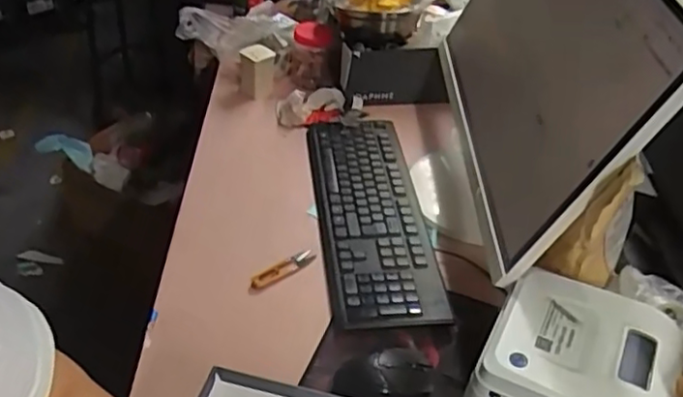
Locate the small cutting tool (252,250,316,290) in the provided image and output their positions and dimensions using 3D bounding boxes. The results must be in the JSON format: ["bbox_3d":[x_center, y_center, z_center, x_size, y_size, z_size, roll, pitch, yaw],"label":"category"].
[{"bbox_3d":[-0.079,0.095,0.886,0.096,0.010,0.022,-19,46,-27],"label":"small cutting tool"}]

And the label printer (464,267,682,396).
[{"bbox_3d":[0.253,0.187,0.700,0.191,0.099,0.172,21,42,17],"label":"label printer"}]

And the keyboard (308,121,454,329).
[{"bbox_3d":[0.041,0.016,0.965,0.150,0.036,0.411,-1,40,-9],"label":"keyboard"}]

